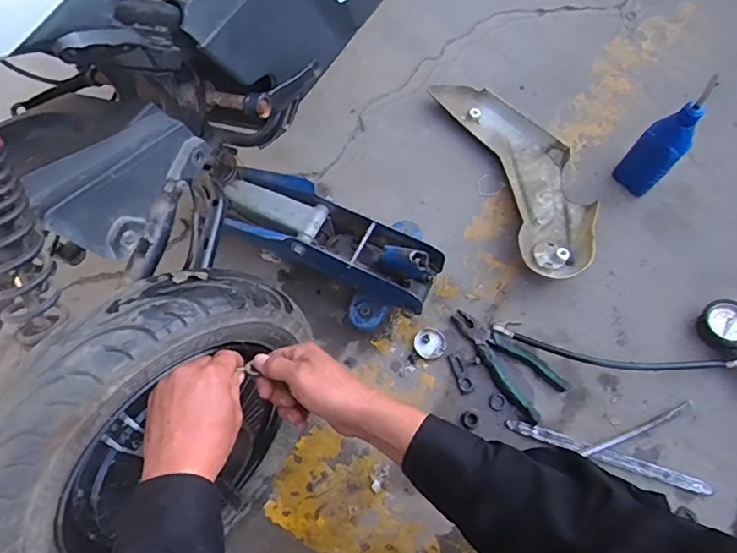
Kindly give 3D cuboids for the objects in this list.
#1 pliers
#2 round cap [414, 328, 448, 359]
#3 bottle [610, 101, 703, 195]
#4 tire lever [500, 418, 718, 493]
[{"bbox_3d":[0.205,0.124,0.787,0.085,0.016,0.190,-42,75,-15],"label":"pliers"},{"bbox_3d":[0.096,0.102,0.798,0.048,0.011,0.047,0,69,-1],"label":"round cap"},{"bbox_3d":[0.472,-0.206,0.842,0.069,0.198,0.059,41,73,14],"label":"bottle"},{"bbox_3d":[0.338,0.254,0.734,0.282,0.007,0.020,18,69,6],"label":"tire lever"}]

